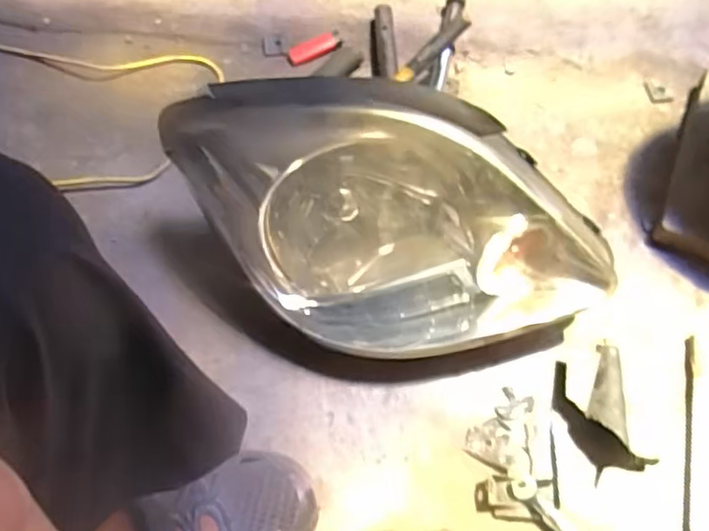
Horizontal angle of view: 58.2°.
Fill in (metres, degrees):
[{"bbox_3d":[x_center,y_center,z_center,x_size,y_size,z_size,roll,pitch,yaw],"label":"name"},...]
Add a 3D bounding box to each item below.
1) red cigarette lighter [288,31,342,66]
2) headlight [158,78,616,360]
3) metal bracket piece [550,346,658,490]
[{"bbox_3d":[-0.056,-0.304,0.896,0.077,0.010,0.026,-23,63,0],"label":"red cigarette lighter"},{"bbox_3d":[0.034,-0.026,0.641,0.448,0.218,0.189,11,62,3],"label":"headlight"},{"bbox_3d":[0.251,0.146,0.649,0.079,0.043,0.124,-8,61,-7],"label":"metal bracket piece"}]

